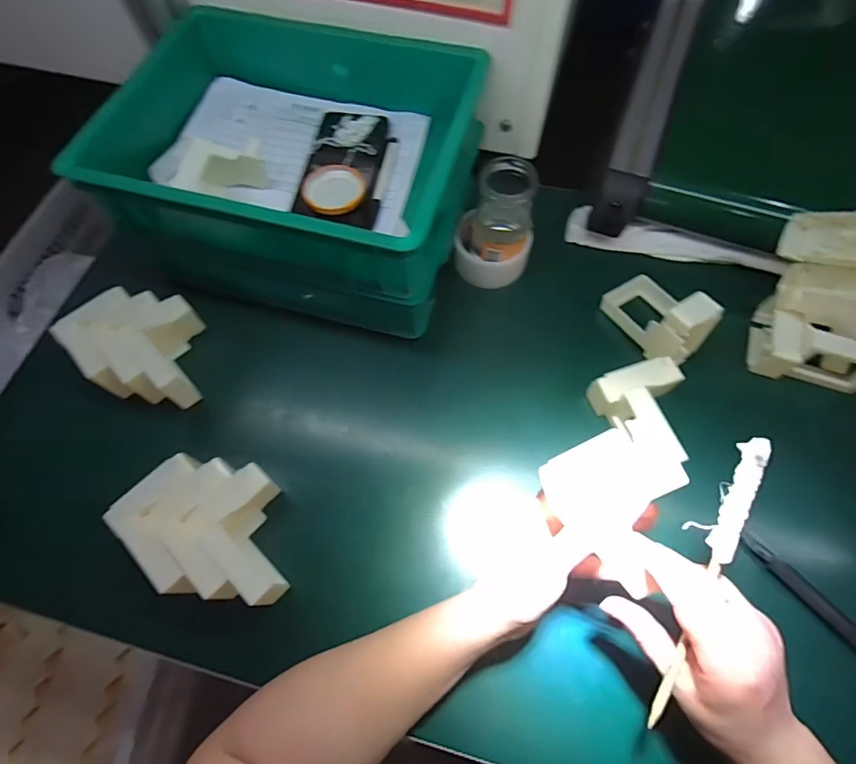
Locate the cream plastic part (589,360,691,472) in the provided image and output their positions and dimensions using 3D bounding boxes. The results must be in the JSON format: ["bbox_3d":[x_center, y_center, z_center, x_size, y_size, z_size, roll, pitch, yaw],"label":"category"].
[{"bbox_3d":[0.209,0.030,0.425,0.085,0.055,0.097,-22,67,-8],"label":"cream plastic part"}]

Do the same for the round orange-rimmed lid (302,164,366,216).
[{"bbox_3d":[-0.093,-0.192,0.455,0.061,0.015,0.054,-33,69,-12],"label":"round orange-rimmed lid"}]

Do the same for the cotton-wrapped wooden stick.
[{"bbox_3d":[0.171,0.127,0.281,0.013,0.010,0.193,17,98,9],"label":"cotton-wrapped wooden stick"}]

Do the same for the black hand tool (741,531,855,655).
[{"bbox_3d":[0.326,0.188,0.373,0.016,0.015,0.146,-35,70,-13],"label":"black hand tool"}]

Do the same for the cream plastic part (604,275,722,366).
[{"bbox_3d":[0.239,-0.077,0.464,0.061,0.079,0.104,-27,68,-10],"label":"cream plastic part"}]

